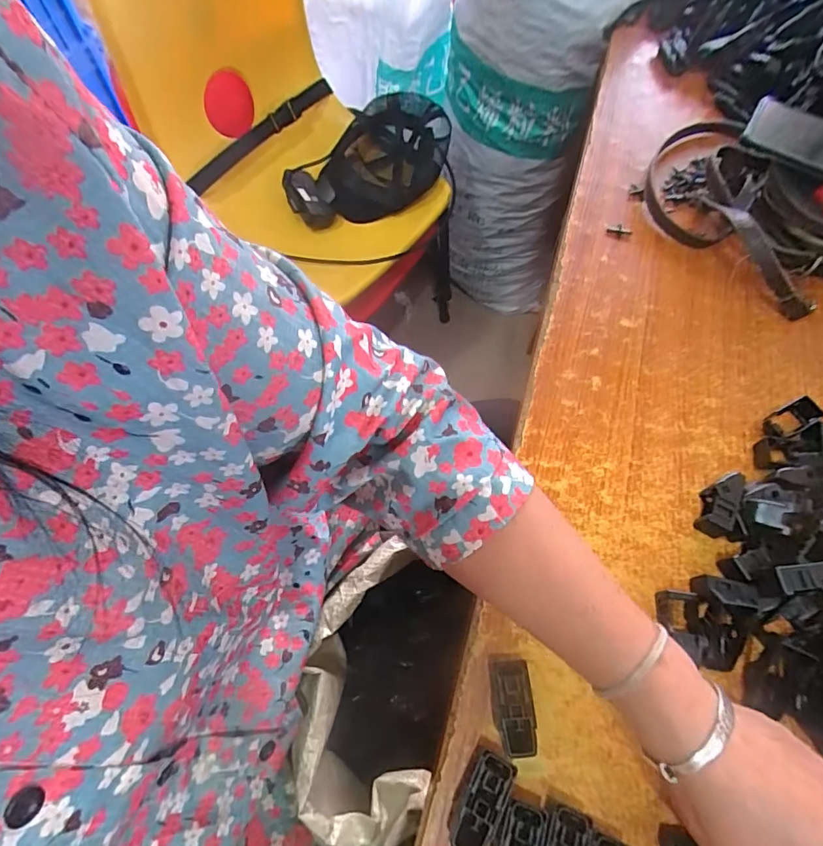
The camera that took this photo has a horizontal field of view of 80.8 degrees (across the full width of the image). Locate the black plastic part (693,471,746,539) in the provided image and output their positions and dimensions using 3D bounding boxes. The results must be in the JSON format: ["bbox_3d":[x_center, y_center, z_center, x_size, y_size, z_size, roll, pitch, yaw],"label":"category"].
[{"bbox_3d":[0.225,0.058,0.354,0.019,0.022,0.048,26,65,10],"label":"black plastic part"}]

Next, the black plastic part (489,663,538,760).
[{"bbox_3d":[0.061,0.172,0.294,0.024,0.022,0.049,-3,64,-4],"label":"black plastic part"}]

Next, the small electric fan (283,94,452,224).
[{"bbox_3d":[-0.061,-0.401,0.758,0.161,0.068,0.282,37,69,16],"label":"small electric fan"}]

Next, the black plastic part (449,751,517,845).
[{"bbox_3d":[0.038,0.213,0.274,0.023,0.020,0.049,29,66,12],"label":"black plastic part"}]

